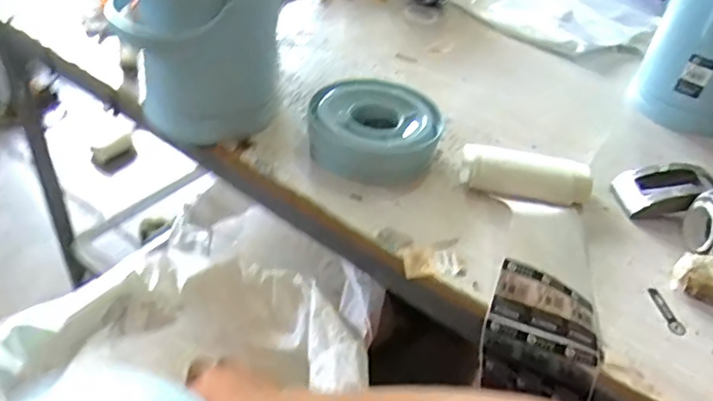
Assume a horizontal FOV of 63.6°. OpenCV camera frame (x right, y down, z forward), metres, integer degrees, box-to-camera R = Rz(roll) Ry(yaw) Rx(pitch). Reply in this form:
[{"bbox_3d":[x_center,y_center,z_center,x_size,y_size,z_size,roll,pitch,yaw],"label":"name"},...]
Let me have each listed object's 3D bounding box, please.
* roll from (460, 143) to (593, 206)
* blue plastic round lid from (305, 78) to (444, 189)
[{"bbox_3d":[0.194,-0.028,0.653,0.144,0.044,0.050,12,40,4],"label":"roll"},{"bbox_3d":[0.021,-0.079,0.681,0.149,0.061,0.137,2,42,-2],"label":"blue plastic round lid"}]

